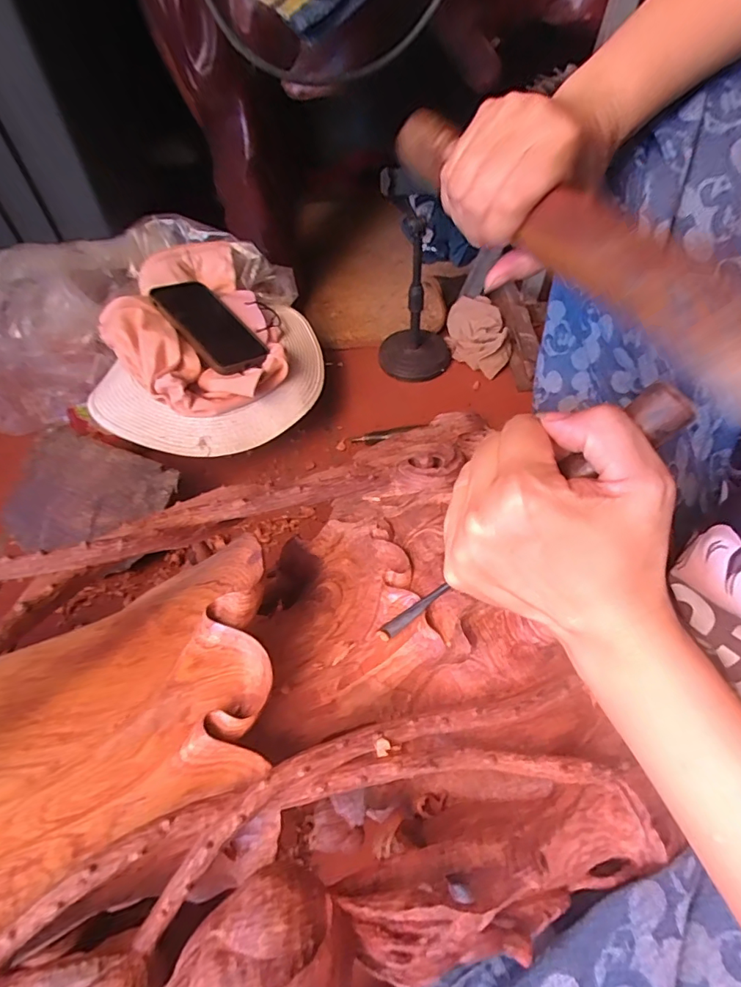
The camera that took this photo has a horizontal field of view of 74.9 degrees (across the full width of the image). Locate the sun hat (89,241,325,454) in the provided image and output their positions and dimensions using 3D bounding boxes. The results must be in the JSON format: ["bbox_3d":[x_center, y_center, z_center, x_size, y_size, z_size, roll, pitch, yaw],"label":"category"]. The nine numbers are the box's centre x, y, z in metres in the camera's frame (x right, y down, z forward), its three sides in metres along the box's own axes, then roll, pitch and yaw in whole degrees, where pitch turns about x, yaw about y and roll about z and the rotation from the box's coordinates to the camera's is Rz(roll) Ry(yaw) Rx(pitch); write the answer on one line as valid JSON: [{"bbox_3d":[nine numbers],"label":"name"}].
[{"bbox_3d":[-0.208,-0.200,0.631,0.273,0.106,0.322,2,51,3],"label":"sun hat"}]

